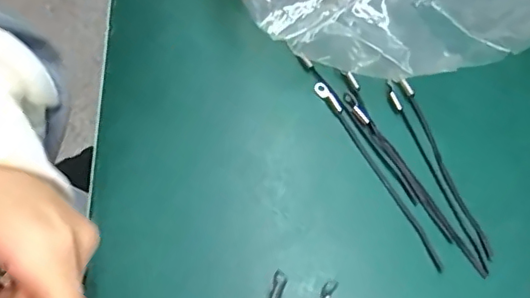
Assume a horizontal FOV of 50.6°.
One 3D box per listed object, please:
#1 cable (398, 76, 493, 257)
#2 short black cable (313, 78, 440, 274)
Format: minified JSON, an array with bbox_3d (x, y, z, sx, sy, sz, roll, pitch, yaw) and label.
[{"bbox_3d":[0.100,0.007,0.314,0.007,0.005,0.111,-15,63,-10],"label":"cable"},{"bbox_3d":[0.062,0.011,0.313,0.007,0.005,0.125,-25,65,-15],"label":"short black cable"}]

